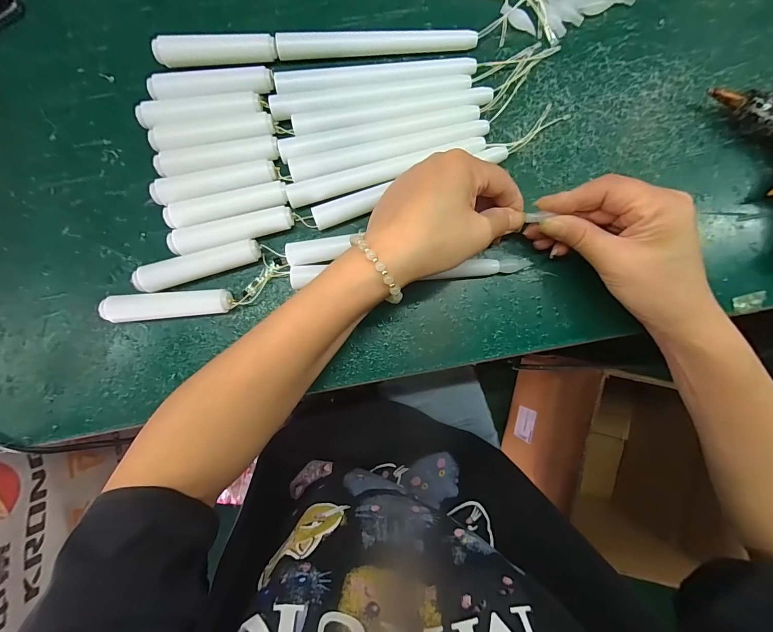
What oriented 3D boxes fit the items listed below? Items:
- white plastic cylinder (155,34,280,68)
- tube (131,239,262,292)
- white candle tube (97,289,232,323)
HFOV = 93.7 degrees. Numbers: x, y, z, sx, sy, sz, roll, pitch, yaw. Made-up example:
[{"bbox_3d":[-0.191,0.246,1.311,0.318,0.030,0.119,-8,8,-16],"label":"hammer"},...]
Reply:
[{"bbox_3d":[-0.125,-0.195,0.268,0.086,0.017,0.017,-5,87,0],"label":"white plastic cylinder"},{"bbox_3d":[-0.137,-0.038,0.264,0.090,0.014,0.018,-18,87,0],"label":"tube"},{"bbox_3d":[-0.158,-0.010,0.264,0.090,0.018,0.021,-5,87,0],"label":"white candle tube"}]

